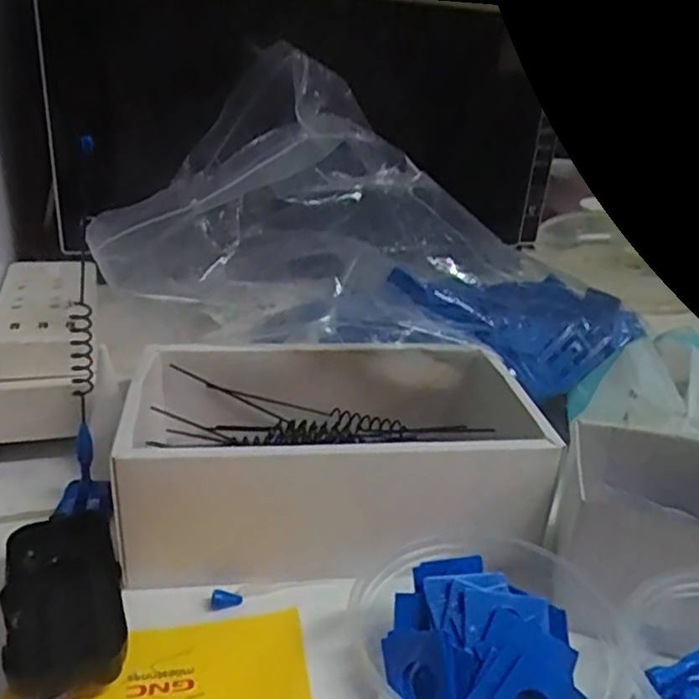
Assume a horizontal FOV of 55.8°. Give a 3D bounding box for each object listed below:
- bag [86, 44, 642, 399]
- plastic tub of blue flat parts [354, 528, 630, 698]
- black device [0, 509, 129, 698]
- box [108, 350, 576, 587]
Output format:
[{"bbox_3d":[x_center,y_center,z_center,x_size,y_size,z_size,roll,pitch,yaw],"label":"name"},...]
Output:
[{"bbox_3d":[0.020,-0.096,0.517,0.386,0.198,0.177,2,24,-5],"label":"bag"},{"bbox_3d":[0.059,0.141,0.299,0.094,0.055,0.096,-8,27,-25],"label":"plastic tub of blue flat parts"},{"bbox_3d":[-0.145,0.128,0.335,0.054,0.024,0.103,-6,26,-21],"label":"black device"},{"bbox_3d":[-0.007,0.065,0.414,0.241,0.086,0.144,1,24,-6],"label":"box"}]

